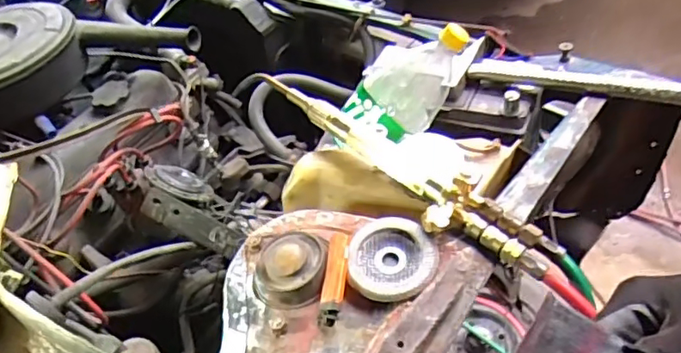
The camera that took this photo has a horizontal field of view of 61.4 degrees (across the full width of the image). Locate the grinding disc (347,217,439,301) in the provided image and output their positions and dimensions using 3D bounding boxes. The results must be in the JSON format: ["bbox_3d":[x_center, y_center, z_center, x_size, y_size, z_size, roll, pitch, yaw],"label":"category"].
[{"bbox_3d":[0.047,0.074,0.512,0.075,0.023,0.080,6,44,15],"label":"grinding disc"}]

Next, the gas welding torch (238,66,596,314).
[{"bbox_3d":[0.058,-0.012,0.571,0.074,0.047,0.419,-34,49,-26],"label":"gas welding torch"}]

